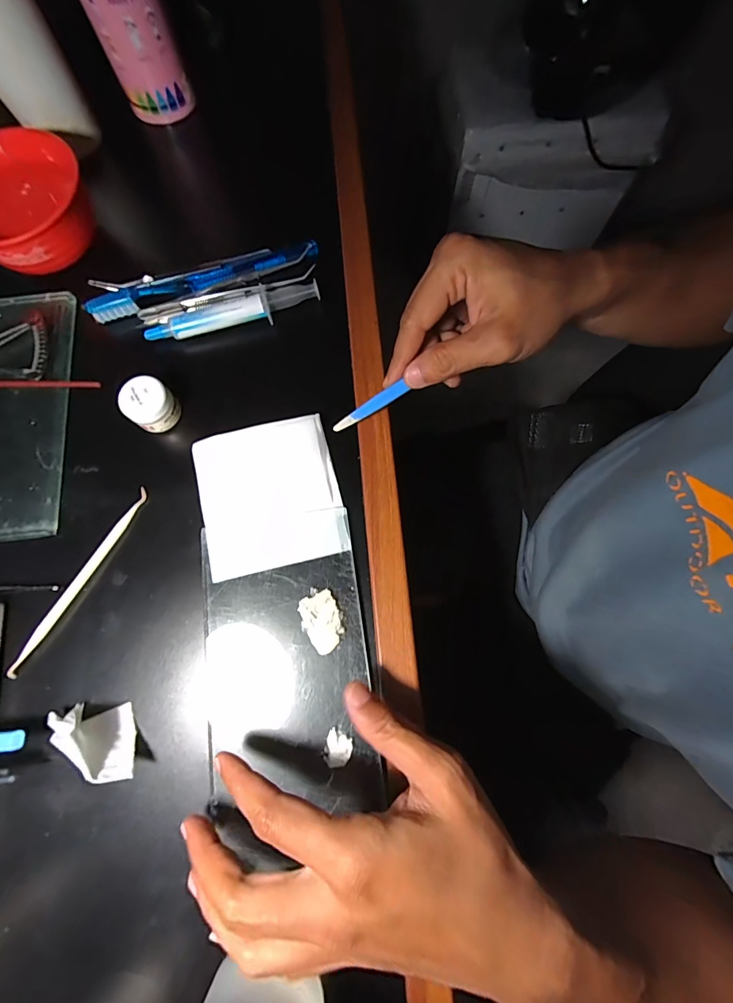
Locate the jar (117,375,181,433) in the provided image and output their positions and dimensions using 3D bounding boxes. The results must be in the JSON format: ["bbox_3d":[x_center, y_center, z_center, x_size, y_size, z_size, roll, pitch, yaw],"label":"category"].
[{"bbox_3d":[-0.155,-0.069,0.284,0.030,0.029,0.032,0,77,0],"label":"jar"}]

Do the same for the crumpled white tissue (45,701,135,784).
[{"bbox_3d":[-0.157,0.135,0.228,0.060,0.037,0.022,31,79,7],"label":"crumpled white tissue"}]

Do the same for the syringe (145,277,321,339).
[{"bbox_3d":[-0.105,-0.152,0.309,0.136,0.012,0.030,-18,77,-4],"label":"syringe"}]

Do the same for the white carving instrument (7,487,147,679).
[{"bbox_3d":[-0.192,0.051,0.265,0.009,0.004,0.138,28,78,7],"label":"white carving instrument"}]

